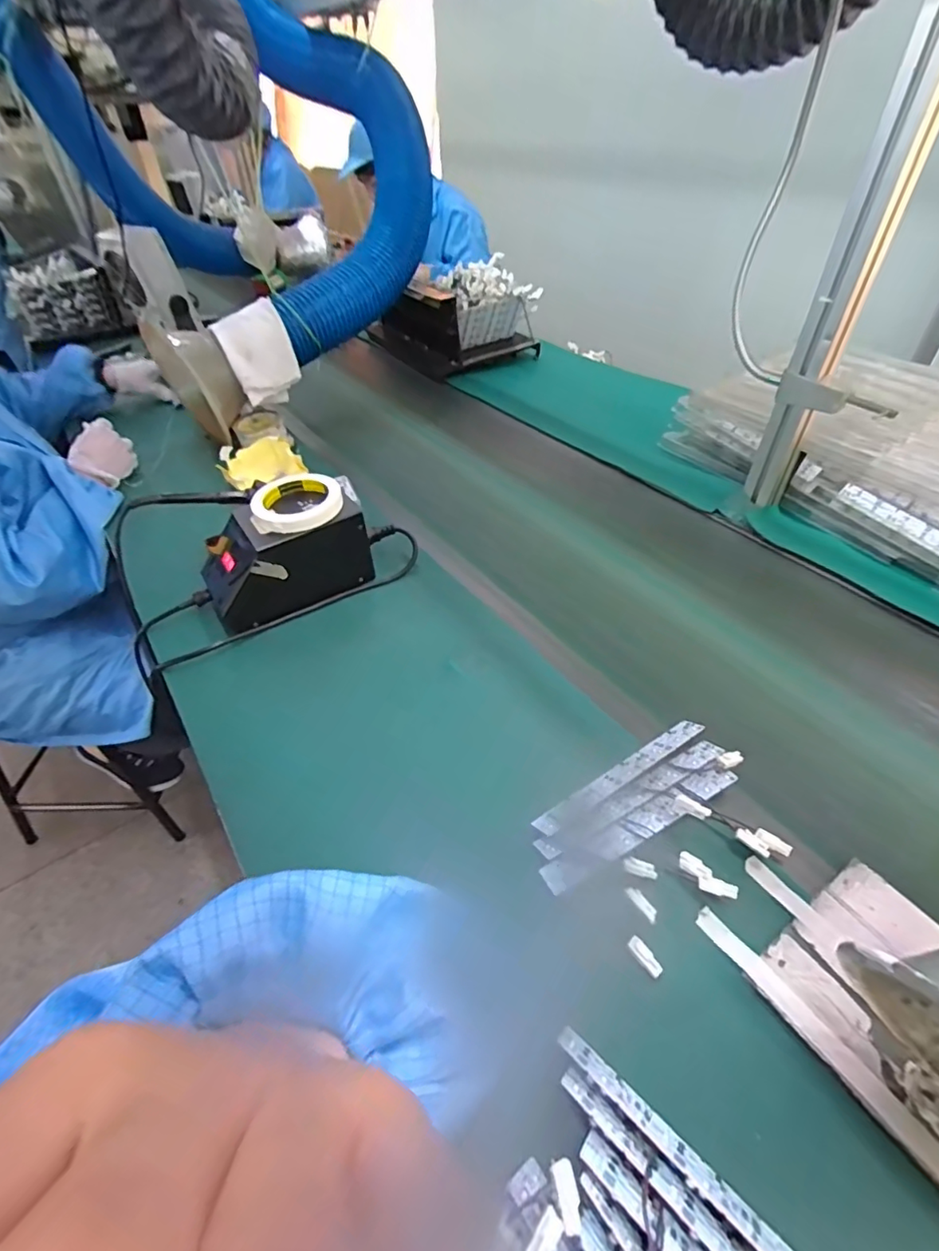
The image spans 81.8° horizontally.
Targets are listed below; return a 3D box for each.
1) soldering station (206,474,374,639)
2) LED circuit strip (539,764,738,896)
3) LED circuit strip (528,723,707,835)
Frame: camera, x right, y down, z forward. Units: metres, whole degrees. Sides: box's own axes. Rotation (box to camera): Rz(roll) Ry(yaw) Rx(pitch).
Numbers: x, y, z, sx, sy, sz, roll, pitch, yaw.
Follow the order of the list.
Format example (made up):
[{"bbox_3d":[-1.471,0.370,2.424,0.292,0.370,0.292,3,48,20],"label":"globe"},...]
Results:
[{"bbox_3d":[-0.227,-0.094,0.657,0.187,0.116,0.109,-23,48,-23],"label":"soldering station"},{"bbox_3d":[0.145,0.162,0.447,0.187,0.006,0.023,-20,47,-21],"label":"LED circuit strip"},{"bbox_3d":[0.137,0.132,0.482,0.188,0.004,0.024,-25,35,-25],"label":"LED circuit strip"}]

